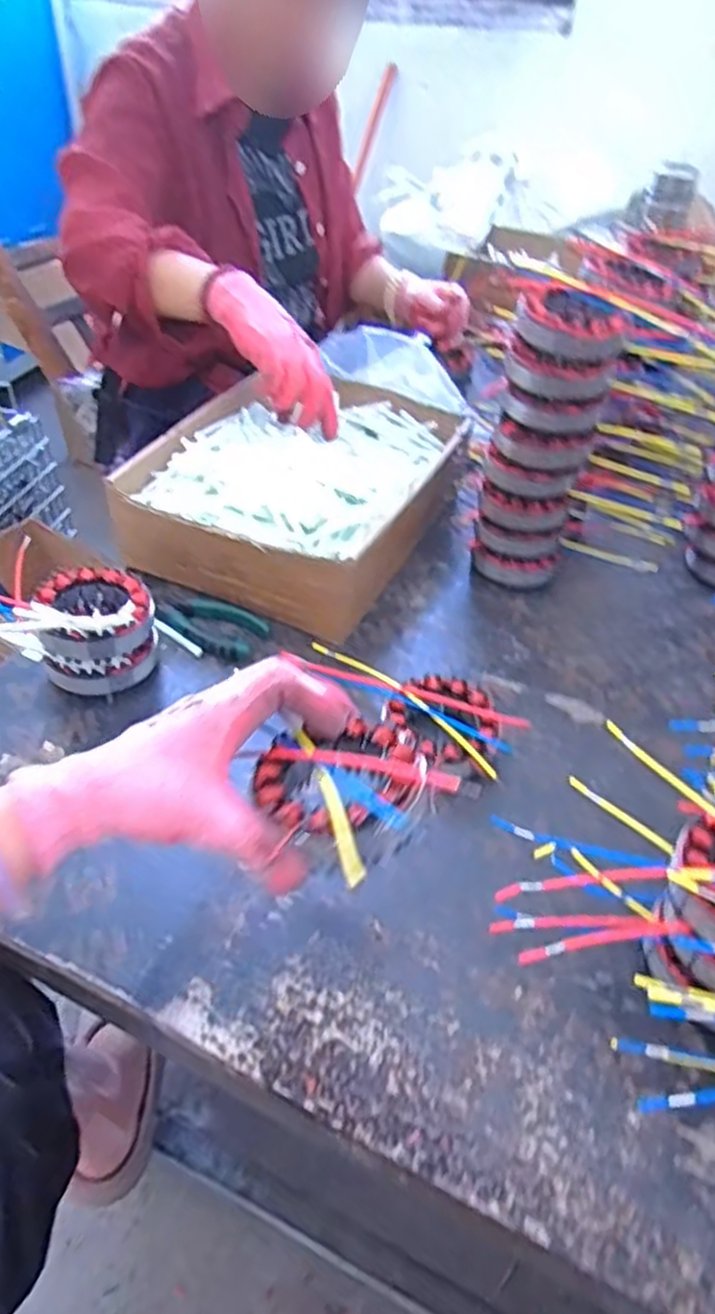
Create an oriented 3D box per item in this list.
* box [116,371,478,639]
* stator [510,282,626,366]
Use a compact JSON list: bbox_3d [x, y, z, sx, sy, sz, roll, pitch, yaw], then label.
[{"bbox_3d":[-0.043,-0.174,0.757,0.252,0.085,0.328,19,45,16],"label":"box"},{"bbox_3d":[0.167,-0.256,0.597,0.073,0.043,0.069,-16,46,-19],"label":"stator"}]

